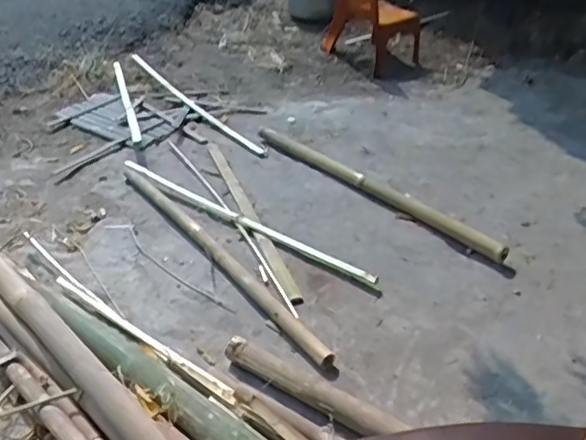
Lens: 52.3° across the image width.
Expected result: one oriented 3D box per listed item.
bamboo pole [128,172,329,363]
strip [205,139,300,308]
[{"bbox_3d":[-0.224,0.056,1.497,0.046,0.034,1.010,-20,36,-29],"label":"bamboo pole"},{"bbox_3d":[-0.141,-0.054,1.708,0.040,0.019,0.981,-10,32,-15],"label":"strip"}]

